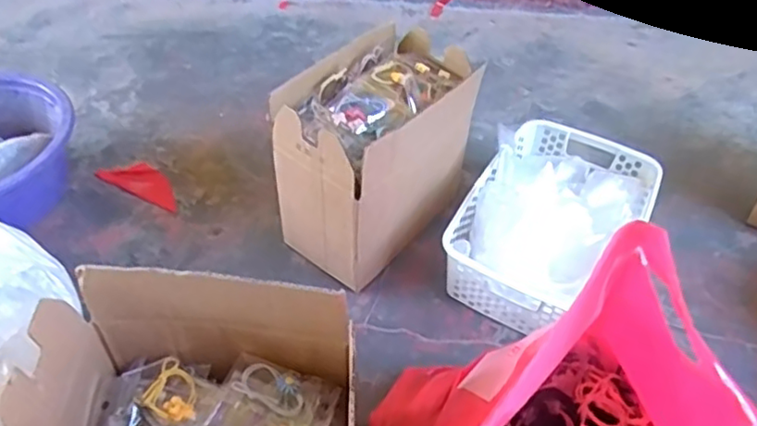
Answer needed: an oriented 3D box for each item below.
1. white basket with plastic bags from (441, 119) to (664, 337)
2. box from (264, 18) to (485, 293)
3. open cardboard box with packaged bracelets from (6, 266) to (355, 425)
[{"bbox_3d":[0.221,0.011,0.791,0.199,0.121,0.304,24,49,22],"label":"white basket with plastic bags"},{"bbox_3d":[0.001,-0.069,0.780,0.142,0.219,0.238,31,52,27],"label":"box"},{"bbox_3d":[-0.139,0.162,0.512,0.239,0.184,0.150,4,44,3],"label":"open cardboard box with packaged bracelets"}]

